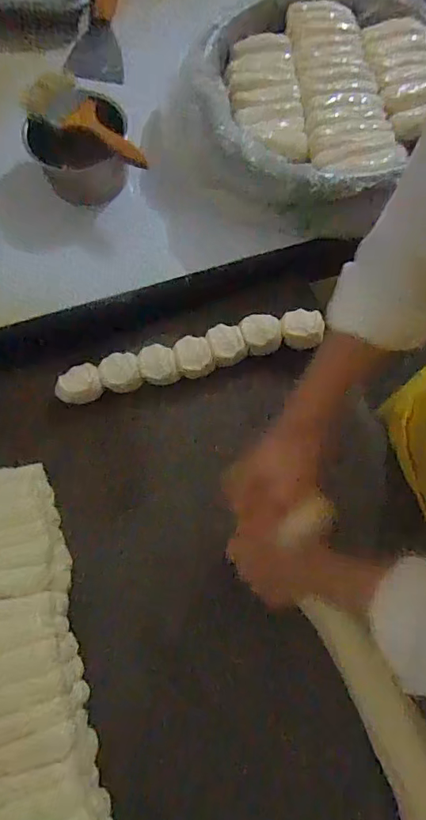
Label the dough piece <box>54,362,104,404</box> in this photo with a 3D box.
[{"bbox_3d":[-0.177,-0.034,0.640,0.058,0.028,0.041,-16,72,-6],"label":"dough piece"}]

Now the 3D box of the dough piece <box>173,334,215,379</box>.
[{"bbox_3d":[-0.027,-0.071,0.636,0.045,0.028,0.050,-16,72,-6],"label":"dough piece"}]

